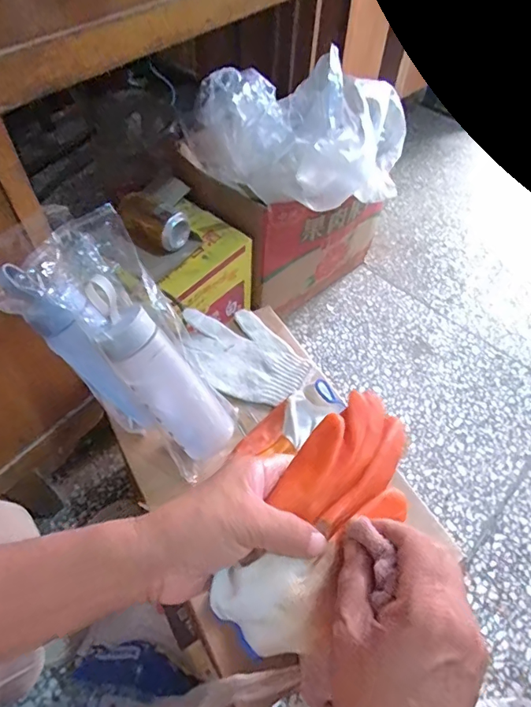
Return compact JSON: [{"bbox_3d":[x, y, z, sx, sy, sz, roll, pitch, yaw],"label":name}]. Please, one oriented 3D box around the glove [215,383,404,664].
[{"bbox_3d":[0.042,0.105,0.298,0.072,0.035,0.174,29,67,17],"label":"glove"}]

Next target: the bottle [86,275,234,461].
[{"bbox_3d":[-0.112,0.021,0.486,0.051,0.228,0.061,-1,39,43],"label":"bottle"}]

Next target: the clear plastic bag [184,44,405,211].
[{"bbox_3d":[0.054,-0.414,0.843,0.406,0.181,0.277,36,60,21],"label":"clear plastic bag"}]

